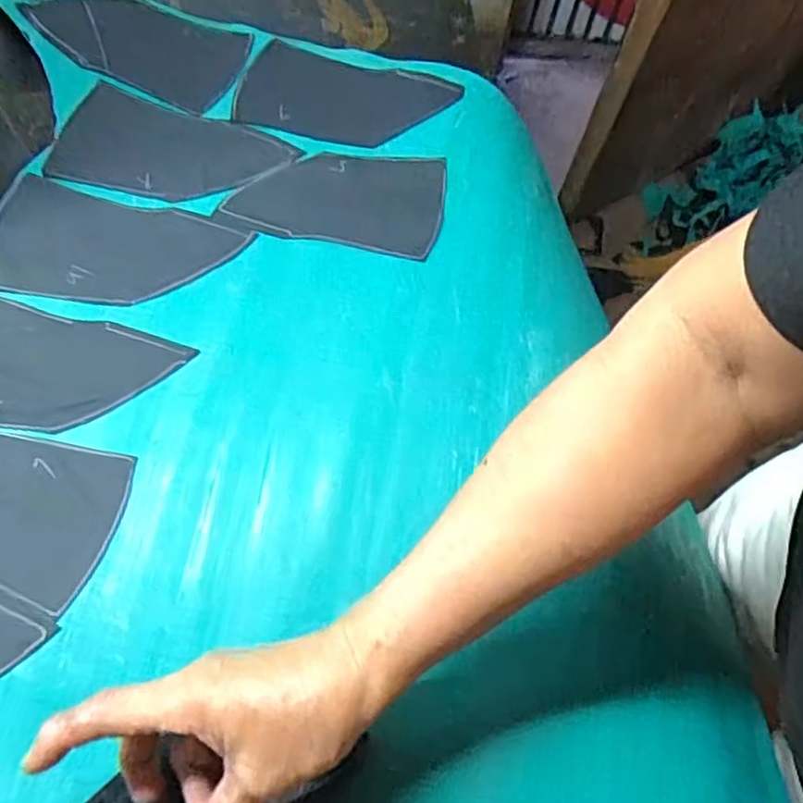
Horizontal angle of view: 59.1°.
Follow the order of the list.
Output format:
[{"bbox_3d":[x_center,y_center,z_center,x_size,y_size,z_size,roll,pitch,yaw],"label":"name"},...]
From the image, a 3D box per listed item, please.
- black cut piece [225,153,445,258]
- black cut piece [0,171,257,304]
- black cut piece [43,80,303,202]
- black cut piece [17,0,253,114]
[{"bbox_3d":[-0.046,-0.156,0.535,0.153,0.006,0.086,10,66,6],"label":"black cut piece"},{"bbox_3d":[-0.209,-0.106,0.503,0.173,0.008,0.099,15,65,2],"label":"black cut piece"},{"bbox_3d":[-0.179,-0.193,0.553,0.173,0.007,0.094,16,65,3],"label":"black cut piece"},{"bbox_3d":[-0.215,-0.307,0.592,0.160,0.030,0.093,22,65,6],"label":"black cut piece"}]

